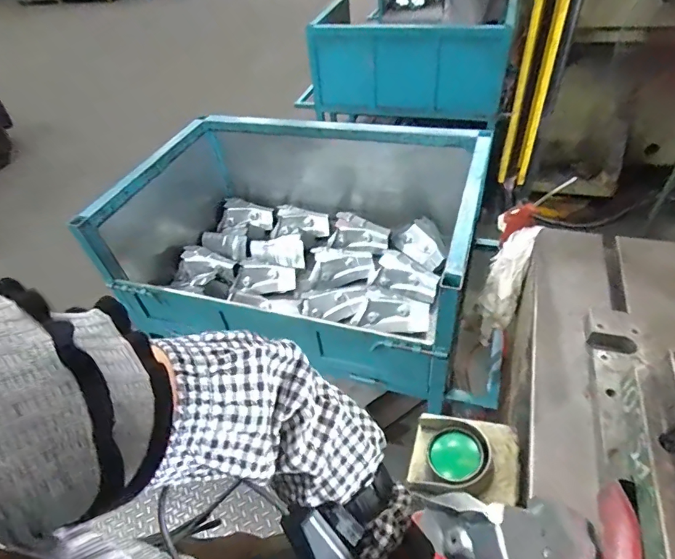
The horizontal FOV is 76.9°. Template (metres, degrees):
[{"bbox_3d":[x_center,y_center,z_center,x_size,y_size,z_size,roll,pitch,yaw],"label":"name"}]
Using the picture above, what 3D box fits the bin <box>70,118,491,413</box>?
[{"bbox_3d":[-0.128,-0.183,1.305,1.014,0.398,0.719,10,48,17],"label":"bin"}]

